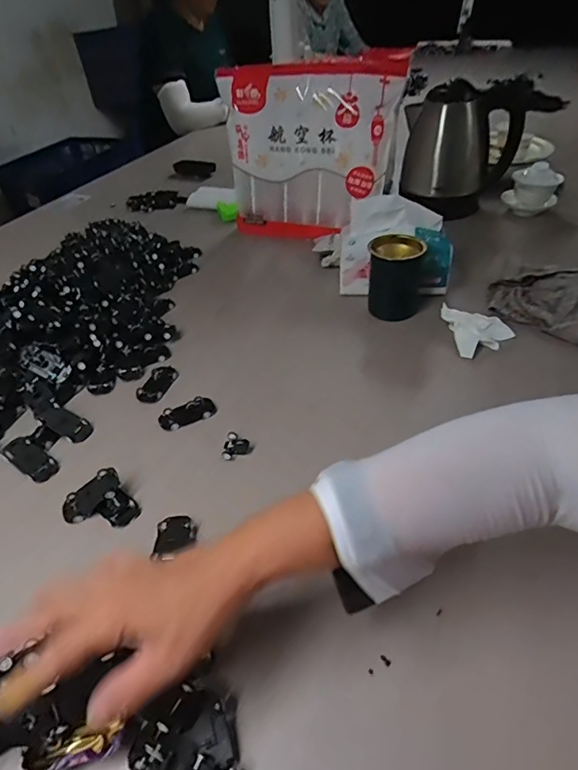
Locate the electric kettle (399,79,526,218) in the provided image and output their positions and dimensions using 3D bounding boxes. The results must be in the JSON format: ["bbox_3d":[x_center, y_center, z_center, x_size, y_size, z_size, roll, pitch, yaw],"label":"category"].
[{"bbox_3d":[0.336,-0.469,0.964,0.209,0.205,0.156,9,42,14],"label":"electric kettle"}]

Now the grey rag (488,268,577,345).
[{"bbox_3d":[0.379,-0.111,0.659,0.206,0.040,0.113,15,44,20],"label":"grey rag"}]

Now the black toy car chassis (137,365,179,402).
[{"bbox_3d":[-0.166,-0.003,0.620,0.032,0.007,0.061,15,44,21],"label":"black toy car chassis"}]

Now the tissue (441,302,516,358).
[{"bbox_3d":[0.245,-0.081,0.659,0.079,0.035,0.081,-19,43,-18],"label":"tissue"}]

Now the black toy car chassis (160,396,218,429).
[{"bbox_3d":[-0.120,0.032,0.577,0.065,0.014,0.031,-20,43,-18],"label":"black toy car chassis"}]

